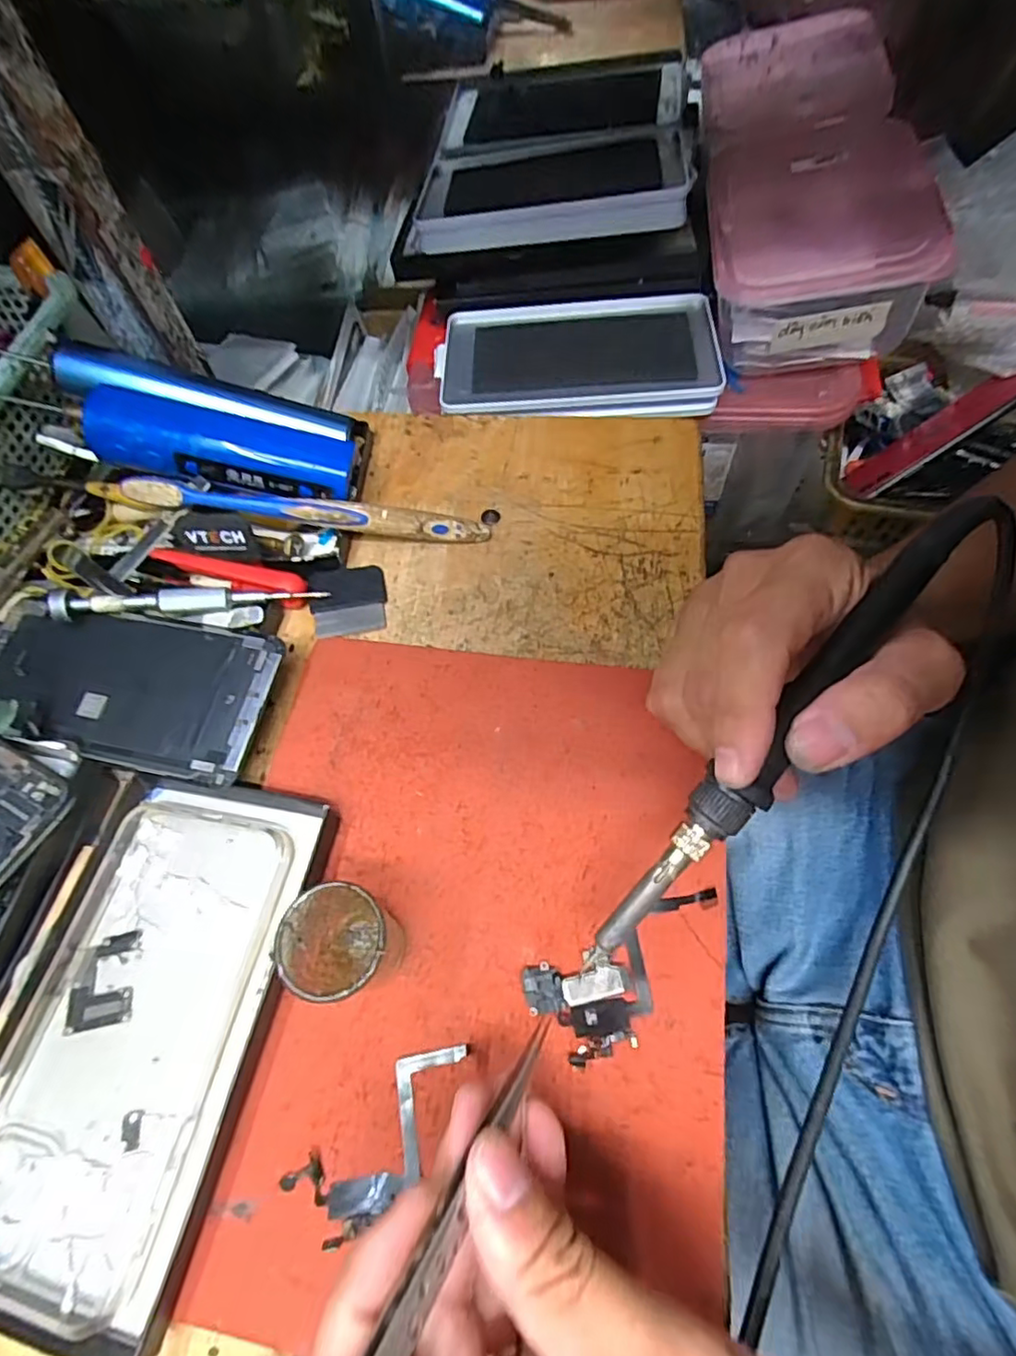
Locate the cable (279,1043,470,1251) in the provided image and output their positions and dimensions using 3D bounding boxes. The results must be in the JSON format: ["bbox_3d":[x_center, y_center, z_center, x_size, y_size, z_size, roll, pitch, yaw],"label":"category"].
[{"bbox_3d":[-0.041,0.159,0.217,0.071,0.004,0.030,-40,67,-17],"label":"cable"}]

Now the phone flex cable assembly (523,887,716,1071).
[{"bbox_3d":[0.048,0.112,0.233,0.080,0.006,0.037,-24,64,-10],"label":"phone flex cable assembly"}]

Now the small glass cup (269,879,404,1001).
[{"bbox_3d":[-0.060,0.096,0.226,0.032,0.048,0.034,-1,62,2],"label":"small glass cup"}]

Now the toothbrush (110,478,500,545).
[{"bbox_3d":[-0.101,-0.087,0.324,0.180,0.013,0.011,5,62,-9],"label":"toothbrush"}]

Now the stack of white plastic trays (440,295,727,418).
[{"bbox_3d":[0.048,-0.221,0.428,0.183,0.018,0.107,1,62,3],"label":"stack of white plastic trays"}]

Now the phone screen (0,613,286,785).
[{"bbox_3d":[-0.179,0.003,0.290,0.141,0.004,0.069,10,68,9],"label":"phone screen"}]

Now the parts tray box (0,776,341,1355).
[{"bbox_3d":[-0.142,0.125,0.237,0.099,0.014,0.175,10,63,8],"label":"parts tray box"}]

